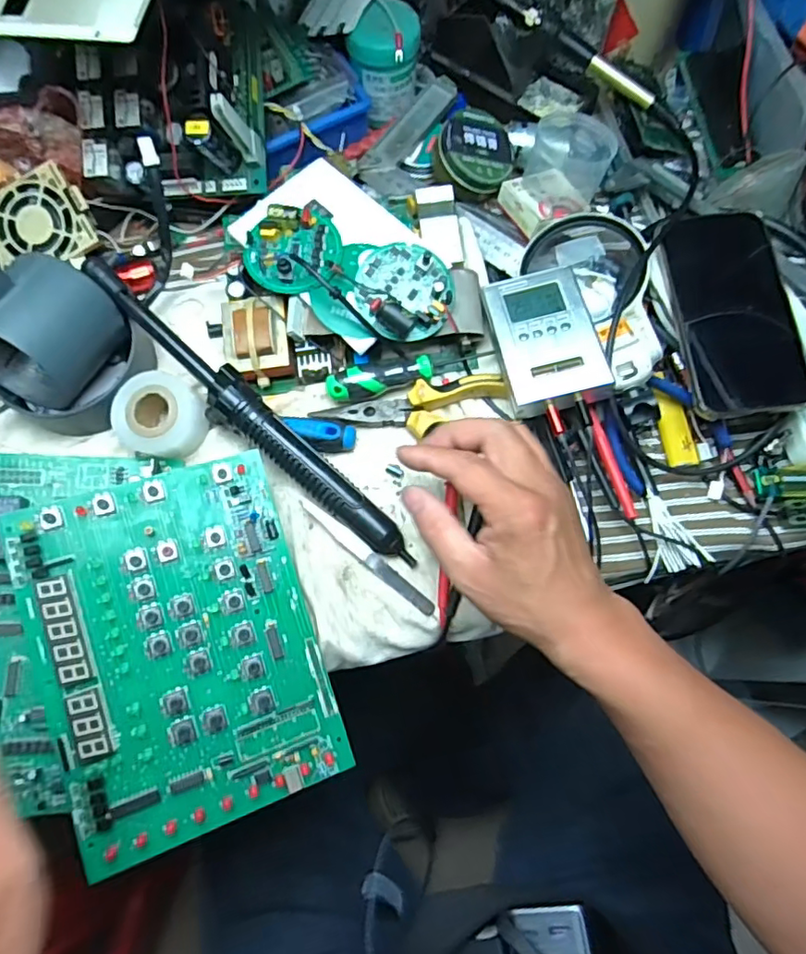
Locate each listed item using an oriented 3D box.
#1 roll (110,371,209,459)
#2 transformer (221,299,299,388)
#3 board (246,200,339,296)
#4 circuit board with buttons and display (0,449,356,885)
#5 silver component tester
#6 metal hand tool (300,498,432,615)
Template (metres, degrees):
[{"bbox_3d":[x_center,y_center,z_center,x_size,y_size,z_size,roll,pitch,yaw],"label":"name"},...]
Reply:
[{"bbox_3d":[-0.176,-0.045,0.420,0.064,0.017,0.059,-2,97,-14],"label":"roll"},{"bbox_3d":[-0.109,-0.103,0.436,0.048,0.020,0.062,-10,90,-8],"label":"transformer"},{"bbox_3d":[-0.082,-0.173,0.430,0.068,0.025,0.073,0,73,-1],"label":"board"},{"bbox_3d":[-0.137,0.106,0.365,0.157,0.010,0.215,-16,84,-19],"label":"circuit board with buttons and display"},{"bbox_3d":[0.101,-0.100,0.413,0.070,0.021,0.099,-11,73,-4],"label":"silver component tester"},{"bbox_3d":[-0.025,0.056,0.413,0.118,0.008,0.011,37,76,10],"label":"metal hand tool"}]

